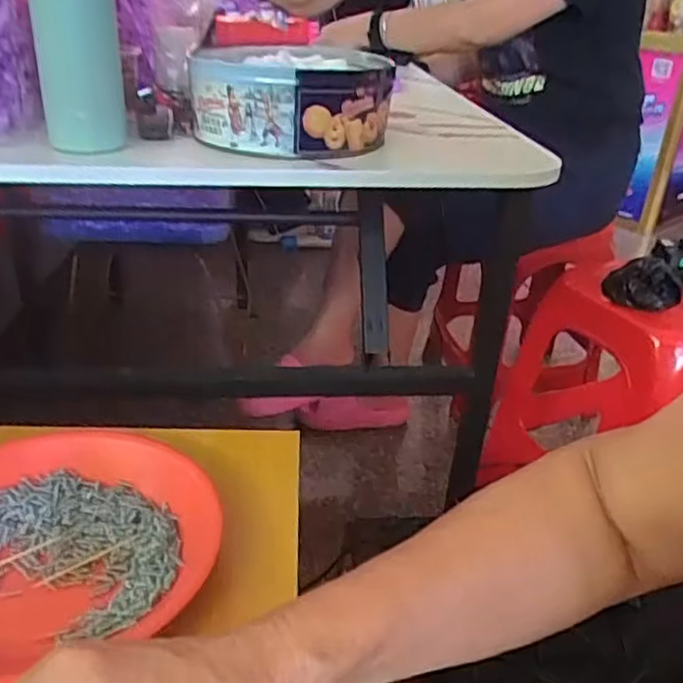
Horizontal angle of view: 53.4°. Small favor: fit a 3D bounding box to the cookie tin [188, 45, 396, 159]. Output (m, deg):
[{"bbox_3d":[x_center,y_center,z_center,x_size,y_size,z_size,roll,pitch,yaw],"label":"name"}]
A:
[{"bbox_3d":[-0.051,-0.246,0.682,0.191,0.081,0.174,1,29,-4],"label":"cookie tin"}]

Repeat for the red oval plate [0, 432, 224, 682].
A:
[{"bbox_3d":[-0.178,0.120,0.411,0.190,0.026,0.184,-12,32,-27],"label":"red oval plate"}]

